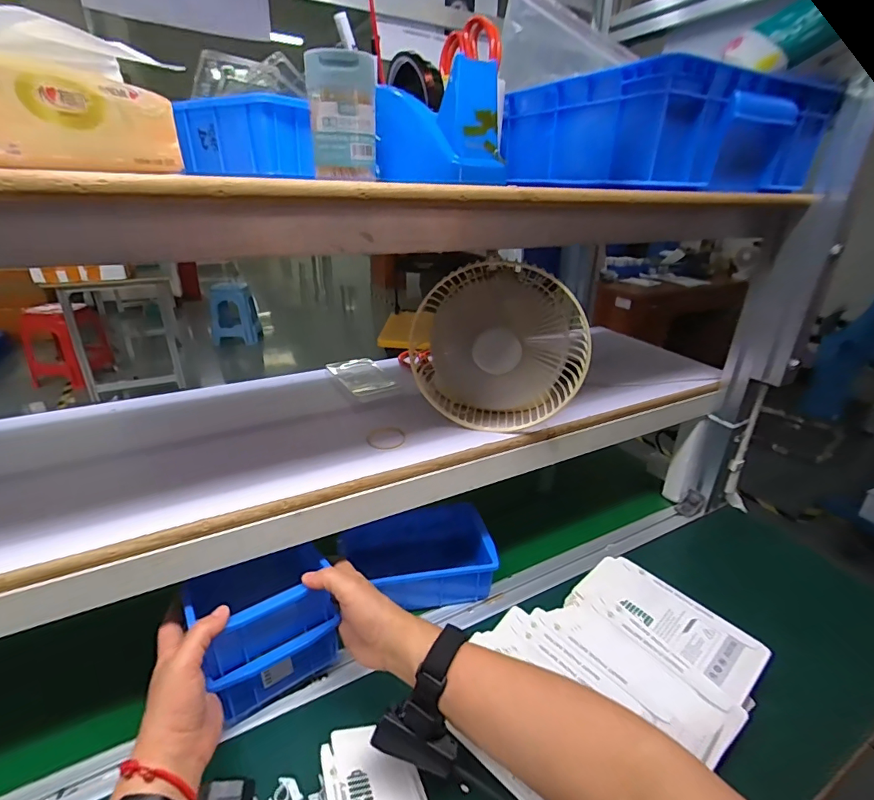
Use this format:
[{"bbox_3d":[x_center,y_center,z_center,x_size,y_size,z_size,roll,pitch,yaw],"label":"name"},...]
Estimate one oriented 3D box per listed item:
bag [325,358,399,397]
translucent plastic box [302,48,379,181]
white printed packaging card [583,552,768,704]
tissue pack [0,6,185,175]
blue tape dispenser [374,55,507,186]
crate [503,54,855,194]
[{"bbox_3d":[-0.112,-0.036,0.679,0.068,0.017,0.115,-14,29,-31],"label":"bag"},{"bbox_3d":[-0.067,-0.202,0.328,0.047,0.076,0.015,-2,25,-9],"label":"translucent plastic box"},{"bbox_3d":[0.263,0.251,0.526,0.075,0.013,0.188,-29,36,-27],"label":"white printed packaging card"},{"bbox_3d":[-0.239,-0.180,0.270,0.069,0.073,0.146,19,30,34],"label":"tissue pack"},{"bbox_3d":[-0.006,-0.285,0.487,0.070,0.095,0.204,-8,26,-20],"label":"blue tape dispenser"},{"bbox_3d":[0.278,-0.328,0.576,0.287,0.104,0.247,-10,27,-24],"label":"crate"}]

